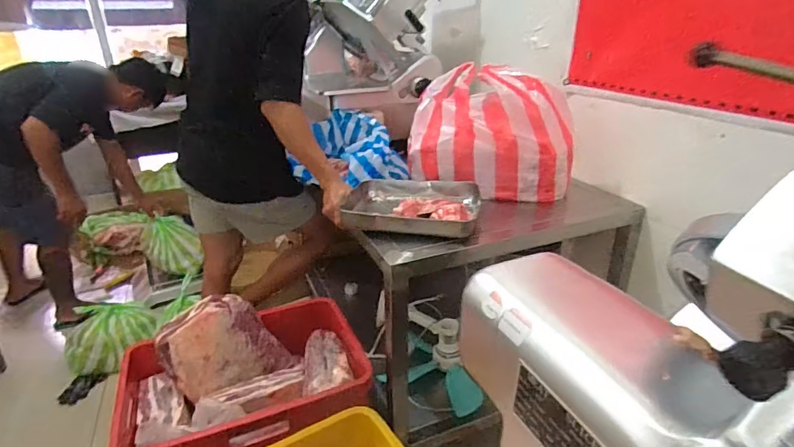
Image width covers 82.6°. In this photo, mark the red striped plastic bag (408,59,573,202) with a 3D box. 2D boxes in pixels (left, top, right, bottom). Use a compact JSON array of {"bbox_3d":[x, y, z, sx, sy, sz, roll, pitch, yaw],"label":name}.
[{"bbox_3d":[0.231,-0.223,1.119,0.381,0.274,0.218,16,29,32],"label":"red striped plastic bag"}]

